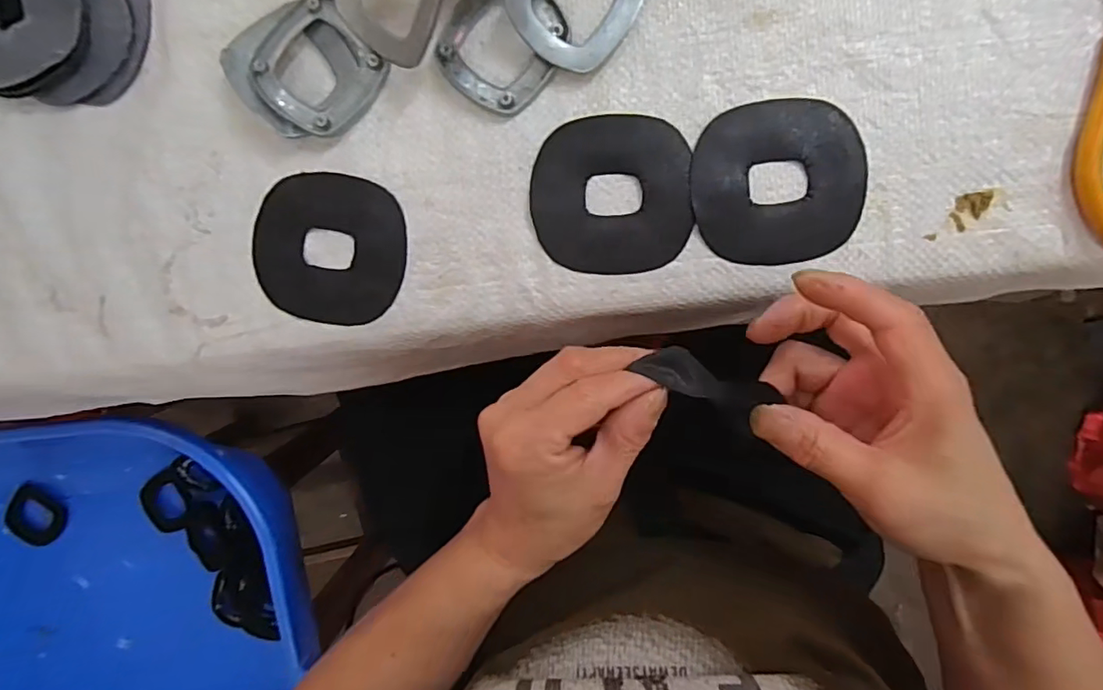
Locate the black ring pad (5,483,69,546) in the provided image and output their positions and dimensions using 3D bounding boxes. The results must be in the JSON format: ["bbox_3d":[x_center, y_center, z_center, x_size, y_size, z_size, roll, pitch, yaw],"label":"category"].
[{"bbox_3d":[-0.567,0.187,0.607,0.057,0.013,0.066,22,98,3],"label":"black ring pad"}]

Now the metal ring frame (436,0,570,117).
[{"bbox_3d":[-0.026,-0.149,0.272,0.058,0.008,0.060,32,98,1],"label":"metal ring frame"}]

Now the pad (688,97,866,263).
[{"bbox_3d":[0.110,-0.079,0.269,0.080,0.004,0.076,-1,96,6],"label":"pad"}]

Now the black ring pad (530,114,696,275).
[{"bbox_3d":[0.030,-0.075,0.276,0.077,0.004,0.076,-3,96,6],"label":"black ring pad"}]

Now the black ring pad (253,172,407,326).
[{"bbox_3d":[-0.118,-0.051,0.292,0.081,0.005,0.076,6,97,5],"label":"black ring pad"}]

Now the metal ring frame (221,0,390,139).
[{"bbox_3d":[-0.125,-0.139,0.279,0.063,0.015,0.066,-40,91,8],"label":"metal ring frame"}]

